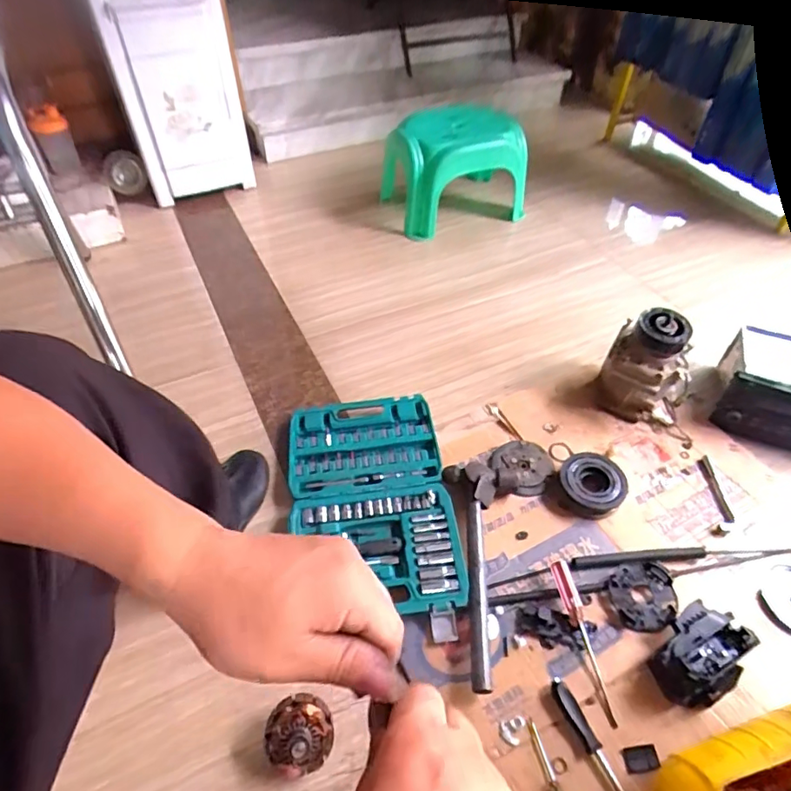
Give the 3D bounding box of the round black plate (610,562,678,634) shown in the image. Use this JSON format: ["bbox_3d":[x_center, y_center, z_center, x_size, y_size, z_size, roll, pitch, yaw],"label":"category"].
[{"bbox_3d":[0.352,0.283,0.732,0.087,0.020,0.091,1,45,-1],"label":"round black plate"}]

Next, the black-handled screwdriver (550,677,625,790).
[{"bbox_3d":[0.239,0.417,0.606,0.021,0.020,0.168,-20,49,-20],"label":"black-handled screwdriver"}]

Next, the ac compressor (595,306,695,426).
[{"bbox_3d":[0.464,-0.046,0.948,0.153,0.185,0.111,23,52,19],"label":"ac compressor"}]

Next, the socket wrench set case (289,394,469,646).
[{"bbox_3d":[-0.040,0.169,0.832,0.249,0.032,0.420,-5,45,-7],"label":"socket wrench set case"}]

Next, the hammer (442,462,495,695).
[{"bbox_3d":[0.107,0.240,0.750,0.082,0.049,0.336,5,45,3],"label":"hammer"}]

